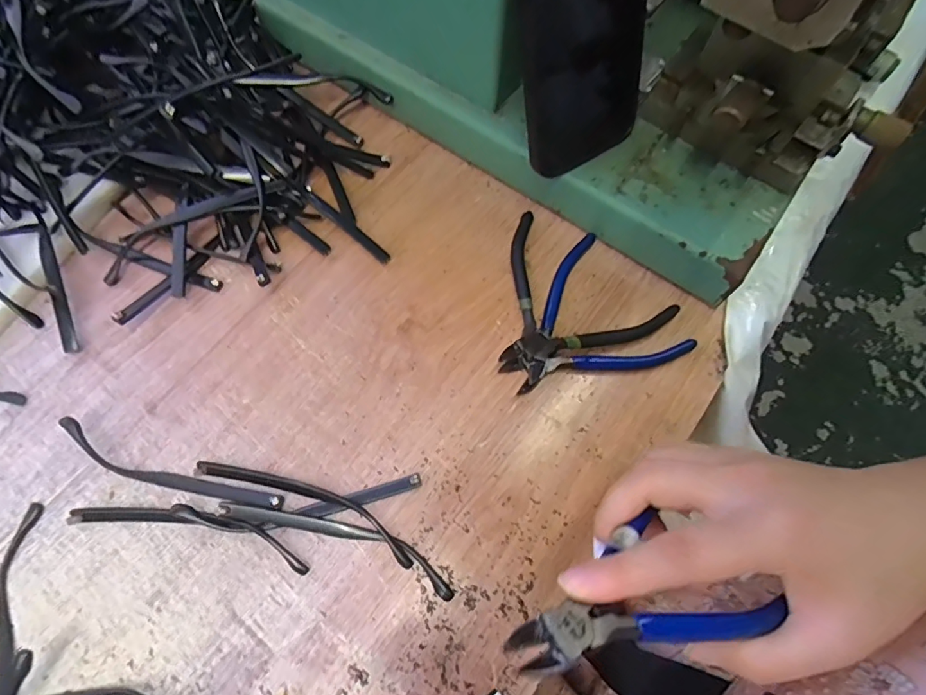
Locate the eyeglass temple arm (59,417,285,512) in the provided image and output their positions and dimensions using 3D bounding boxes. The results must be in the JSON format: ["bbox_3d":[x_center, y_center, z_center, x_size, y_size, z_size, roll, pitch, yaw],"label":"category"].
[{"bbox_3d":[-0.171,0.072,0.297,0.136,0.015,0.021,15,70,4],"label":"eyeglass temple arm"}]

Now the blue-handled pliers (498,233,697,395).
[{"bbox_3d":[0.075,-0.012,0.334,0.112,0.010,0.103,-32,73,-13],"label":"blue-handled pliers"}]

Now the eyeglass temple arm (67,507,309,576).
[{"bbox_3d":[-0.154,0.104,0.286,0.137,0.011,0.018,11,69,3],"label":"eyeglass temple arm"}]

